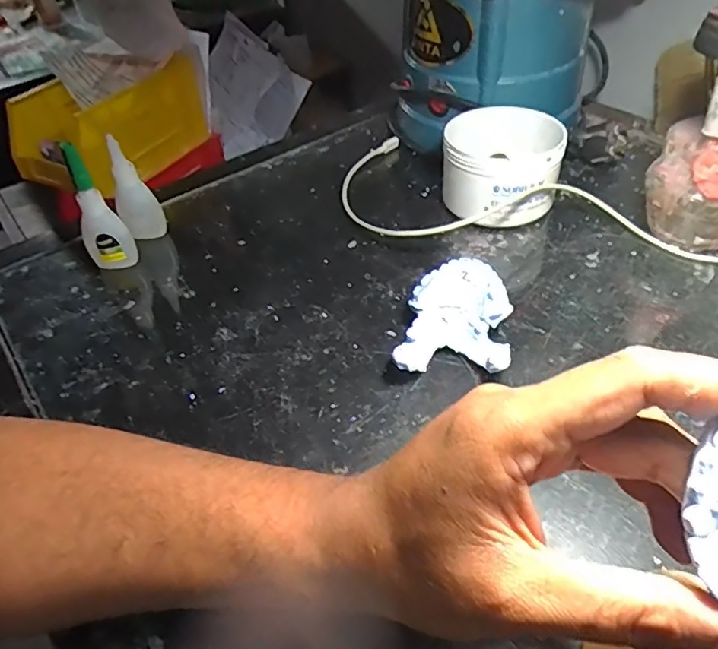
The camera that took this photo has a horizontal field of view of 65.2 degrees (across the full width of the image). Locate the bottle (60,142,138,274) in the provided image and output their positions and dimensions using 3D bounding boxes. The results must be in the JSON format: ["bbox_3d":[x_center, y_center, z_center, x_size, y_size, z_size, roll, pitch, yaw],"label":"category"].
[{"bbox_3d":[-0.202,-0.090,0.427,0.034,0.104,0.041,-24,47,-18],"label":"bottle"}]

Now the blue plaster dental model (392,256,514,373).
[{"bbox_3d":[0.063,-0.003,0.362,0.065,0.024,0.097,5,46,11],"label":"blue plaster dental model"}]

